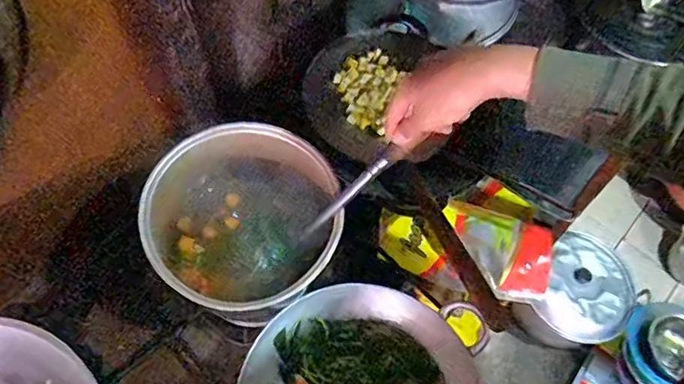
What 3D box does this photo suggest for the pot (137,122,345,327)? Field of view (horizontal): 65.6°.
[{"bbox_3d":[-0.116,0.040,0.656,0.226,0.127,0.212,-36,68,-22],"label":"pot"}]

